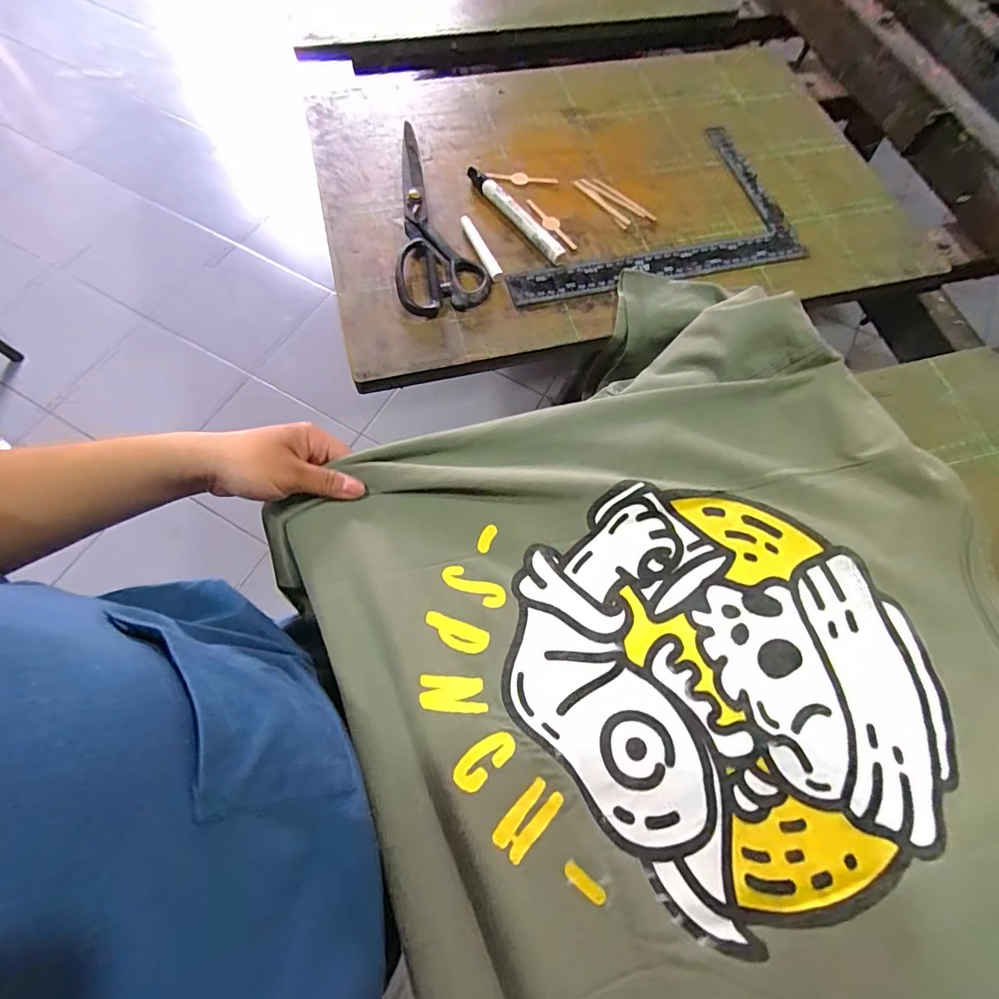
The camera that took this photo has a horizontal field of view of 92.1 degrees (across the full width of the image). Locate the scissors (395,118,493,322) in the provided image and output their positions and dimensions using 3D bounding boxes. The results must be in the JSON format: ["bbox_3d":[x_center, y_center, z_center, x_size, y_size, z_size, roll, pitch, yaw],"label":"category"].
[{"bbox_3d":[-0.064,-0.271,0.459,0.079,0.020,0.227,-8,66,-6],"label":"scissors"}]

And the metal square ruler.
[{"bbox_3d":[0.138,-0.291,0.489,0.311,0.005,0.191,-15,67,-9],"label":"metal square ruler"}]

